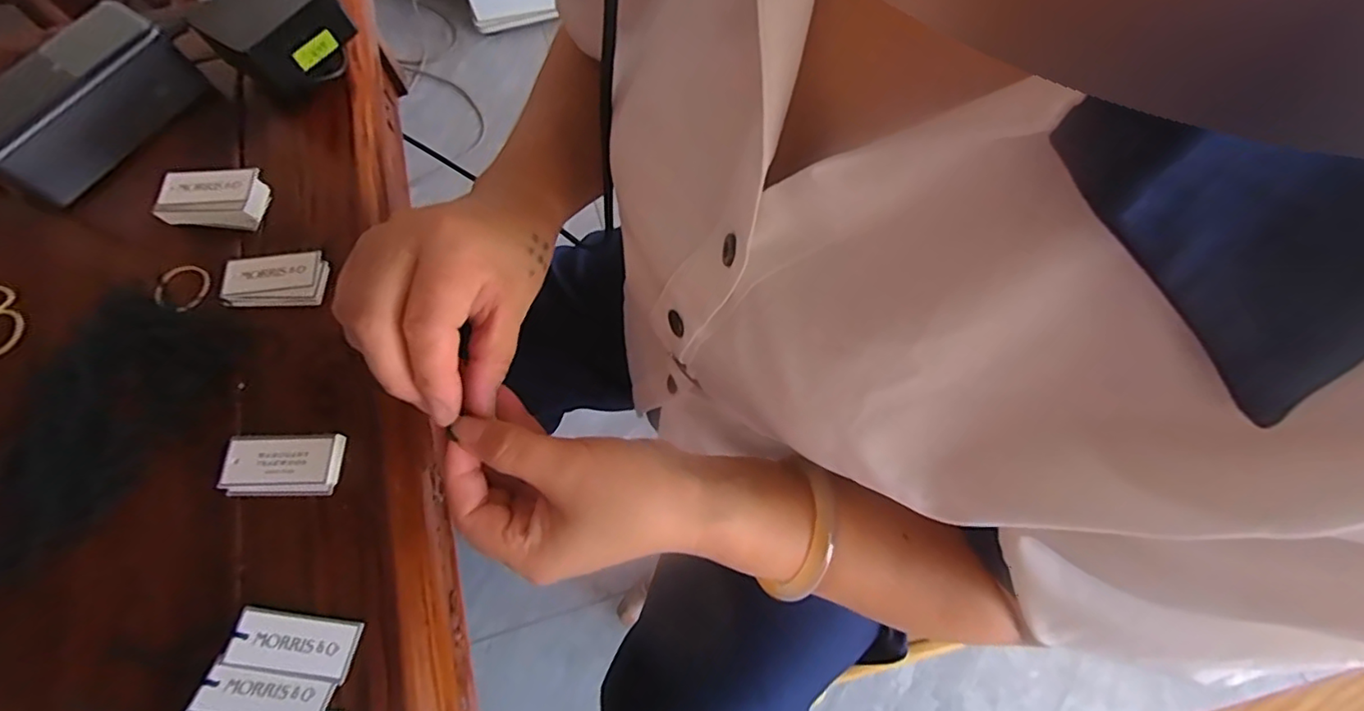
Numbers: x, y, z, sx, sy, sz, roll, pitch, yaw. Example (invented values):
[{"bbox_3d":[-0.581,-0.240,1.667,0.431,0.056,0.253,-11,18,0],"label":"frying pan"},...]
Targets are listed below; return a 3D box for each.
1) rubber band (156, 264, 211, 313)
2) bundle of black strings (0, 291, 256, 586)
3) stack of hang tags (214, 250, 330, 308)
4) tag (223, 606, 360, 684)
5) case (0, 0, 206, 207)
[{"bbox_3d":[-0.305,-0.042,0.363,0.033,0.004,0.030,-1,69,2],"label":"rubber band"},{"bbox_3d":[-0.331,0.041,0.324,0.102,0.009,0.167,22,71,10],"label":"bundle of black strings"},{"bbox_3d":[-0.246,-0.046,0.358,0.063,0.011,0.032,-3,69,1],"label":"stack of hang tags"},{"bbox_3d":[-0.185,0.137,0.284,0.056,0.009,0.026,8,69,5],"label":"tag"},{"bbox_3d":[-0.385,-0.163,0.381,0.055,0.057,0.126,29,72,11],"label":"case"}]

